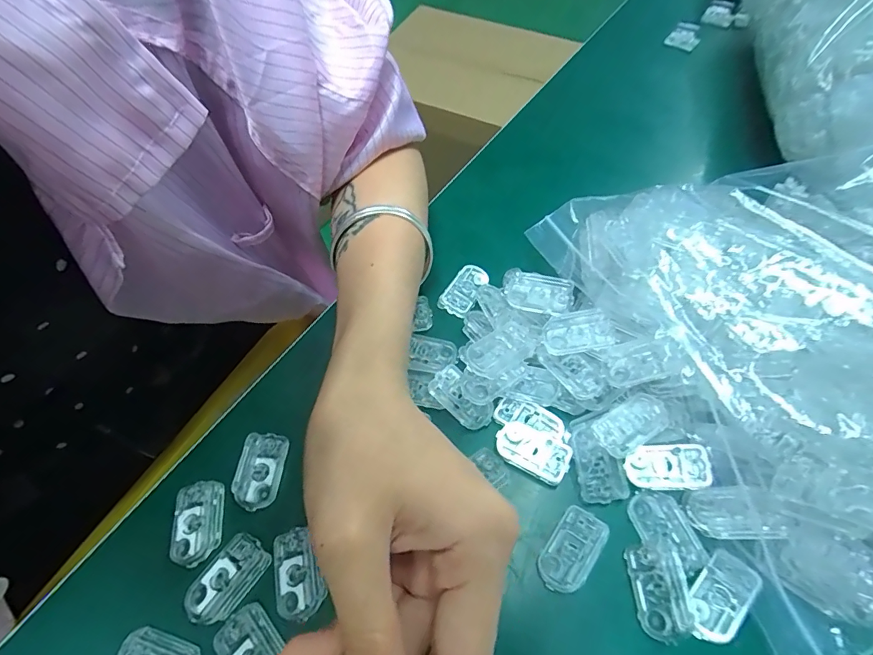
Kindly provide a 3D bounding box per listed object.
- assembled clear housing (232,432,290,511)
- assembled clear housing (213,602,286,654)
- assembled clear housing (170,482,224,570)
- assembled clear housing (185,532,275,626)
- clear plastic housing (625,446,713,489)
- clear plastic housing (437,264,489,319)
[{"bbox_3d":[-0.091,0.074,0.229,0.022,0.007,0.037,3,59,4],"label":"assembled clear housing"},{"bbox_3d":[-0.077,0.137,0.185,0.023,0.004,0.037,-38,64,-19],"label":"assembled clear housing"},{"bbox_3d":[-0.117,0.094,0.214,0.023,0.004,0.037,-8,58,-2],"label":"assembled clear housing"},{"bbox_3d":[-0.095,0.114,0.200,0.023,0.004,0.037,30,64,19],"label":"assembled clear housing"},{"bbox_3d":[0.110,0.066,0.212,0.035,0.012,0.018,4,59,5],"label":"clear plastic housing"},{"bbox_3d":[0.018,-0.024,0.284,0.021,0.006,0.036,28,63,18],"label":"clear plastic housing"}]

